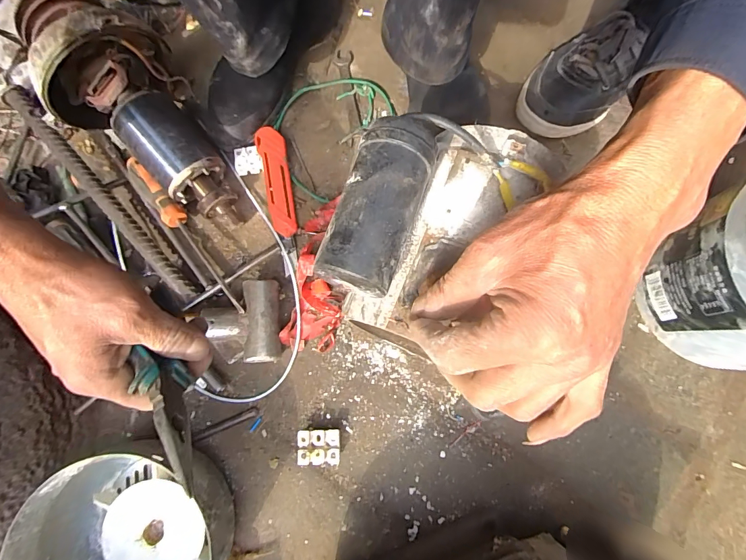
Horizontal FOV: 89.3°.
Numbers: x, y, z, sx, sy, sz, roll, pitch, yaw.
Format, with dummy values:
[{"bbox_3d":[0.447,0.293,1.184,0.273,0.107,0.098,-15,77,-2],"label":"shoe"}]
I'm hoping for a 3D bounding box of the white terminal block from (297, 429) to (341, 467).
[{"bbox_3d":[-0.057,0.177,0.404,0.044,0.019,0.034,-2,77,1],"label":"white terminal block"}]

